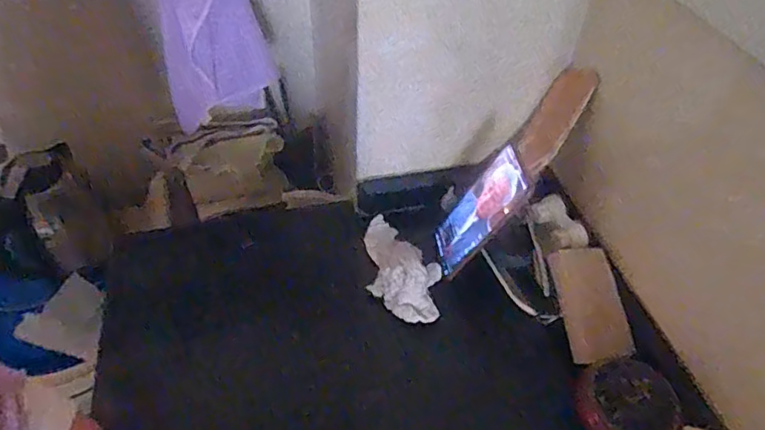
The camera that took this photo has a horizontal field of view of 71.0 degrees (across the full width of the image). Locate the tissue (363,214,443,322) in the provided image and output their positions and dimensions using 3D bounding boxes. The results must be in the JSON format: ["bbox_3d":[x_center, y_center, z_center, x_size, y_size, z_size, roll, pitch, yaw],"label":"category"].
[{"bbox_3d":[0.023,0.054,0.611,0.084,0.037,0.146,-1,47,-4],"label":"tissue"}]

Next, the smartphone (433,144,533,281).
[{"bbox_3d":[0.105,0.000,0.585,0.008,0.151,0.084,19,38,-24],"label":"smartphone"}]

